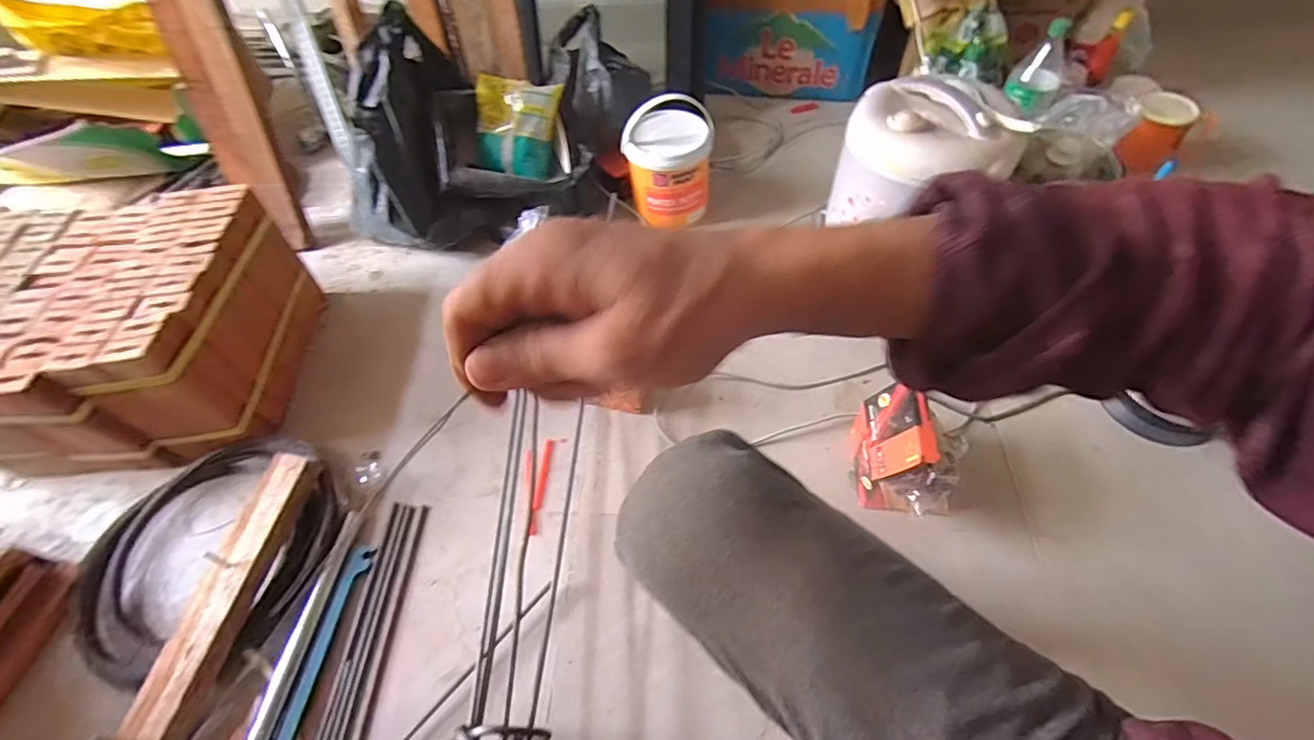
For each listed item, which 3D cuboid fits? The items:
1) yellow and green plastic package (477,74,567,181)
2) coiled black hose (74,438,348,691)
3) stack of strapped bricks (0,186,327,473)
[{"bbox_3d":[-0.271,-0.463,1.054,0.151,0.171,0.043,8,13,1],"label":"yellow and green plastic package"},{"bbox_3d":[-0.641,0.258,0.792,0.364,0.054,0.324,-11,55,-3],"label":"coiled black hose"},{"bbox_3d":[-0.903,-0.051,0.879,0.558,0.244,0.355,-6,55,0],"label":"stack of strapped bricks"}]

